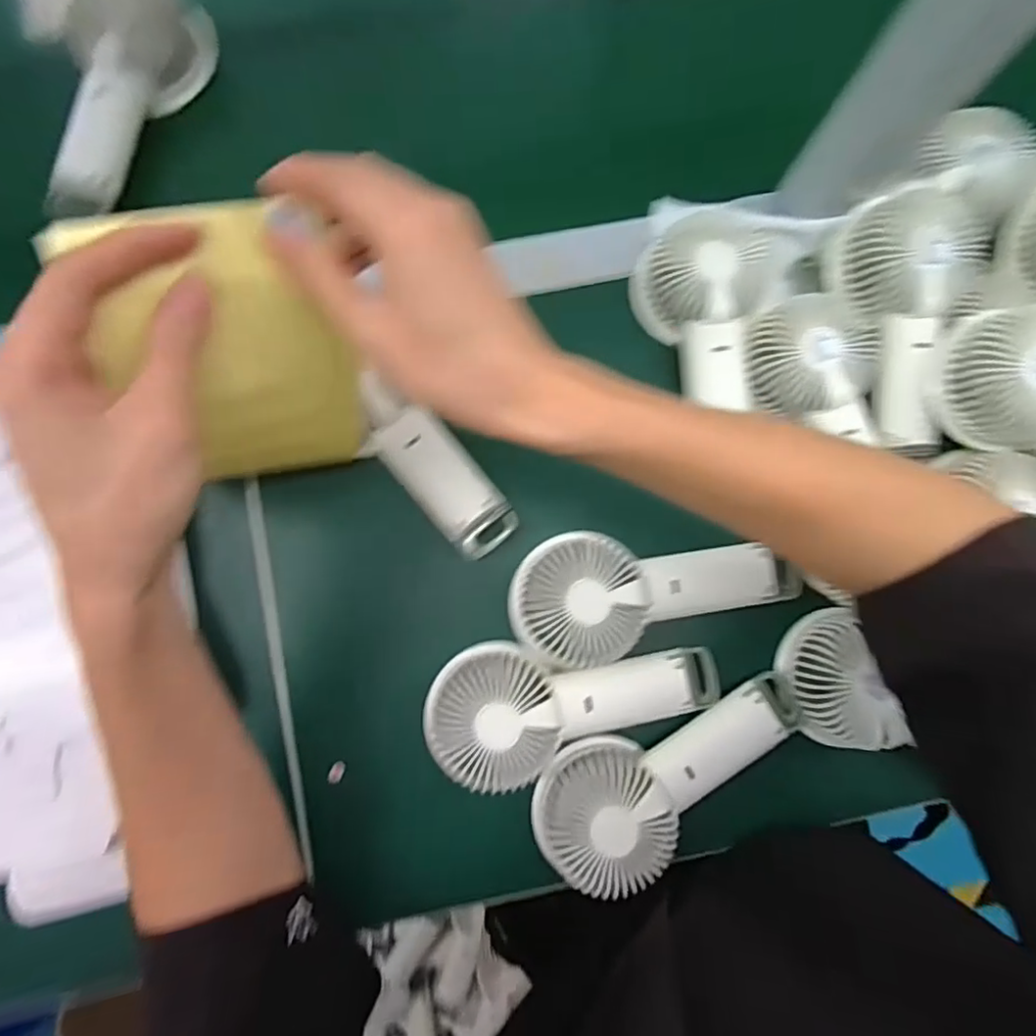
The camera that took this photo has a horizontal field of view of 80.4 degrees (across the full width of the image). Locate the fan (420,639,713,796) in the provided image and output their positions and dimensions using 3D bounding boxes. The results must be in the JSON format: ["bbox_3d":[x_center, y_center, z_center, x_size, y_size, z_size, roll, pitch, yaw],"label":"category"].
[{"bbox_3d":[0.035,0.122,0.389,0.183,0.040,0.082,-3,84,-2],"label":"fan"}]

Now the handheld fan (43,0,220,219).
[{"bbox_3d":[-0.290,-0.299,0.435,0.042,0.076,0.174,20,81,42],"label":"handheld fan"}]

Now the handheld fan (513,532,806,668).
[{"bbox_3d":[0.089,0.052,0.398,0.183,0.034,0.081,0,84,-1],"label":"handheld fan"}]

